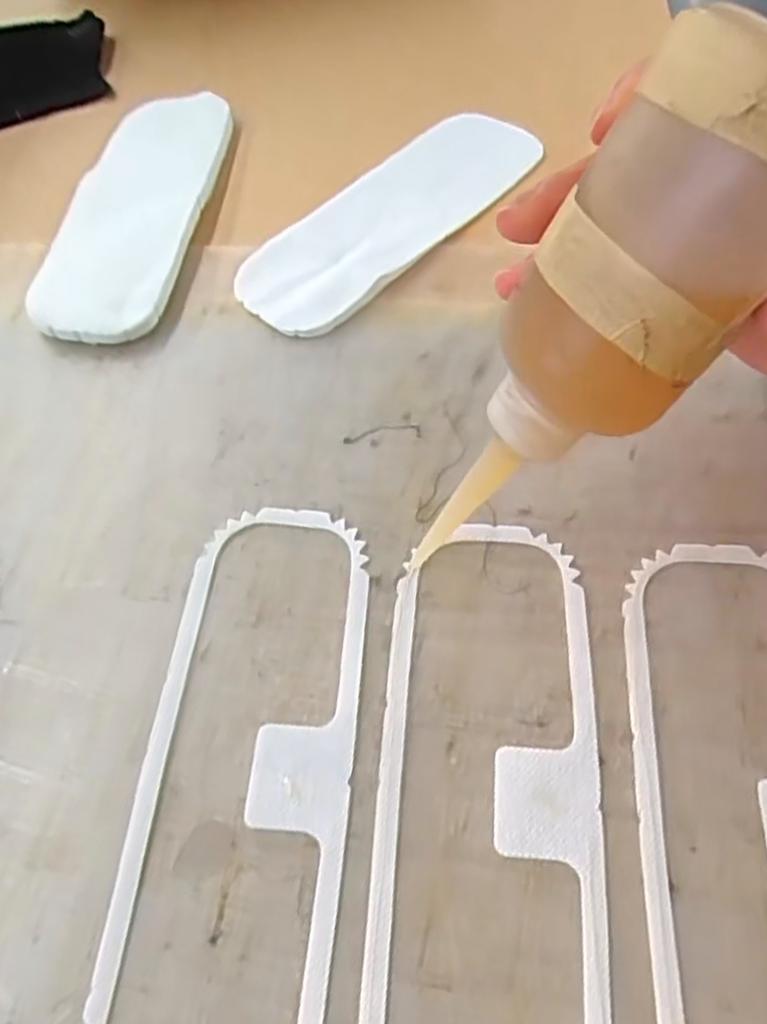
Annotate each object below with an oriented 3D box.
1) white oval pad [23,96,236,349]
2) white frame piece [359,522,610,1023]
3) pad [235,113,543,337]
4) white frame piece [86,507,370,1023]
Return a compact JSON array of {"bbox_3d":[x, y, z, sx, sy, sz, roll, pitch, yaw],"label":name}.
[{"bbox_3d":[-0.127,-0.158,0.383,0.064,0.013,0.183,6,60,6],"label":"white oval pad"},{"bbox_3d":[0.032,0.088,0.228,0.070,0.004,0.193,4,59,5],"label":"white frame piece"},{"bbox_3d":[0.008,-0.154,0.376,0.189,0.008,0.063,-41,66,-20],"label":"pad"},{"bbox_3d":[-0.044,0.082,0.236,0.067,0.004,0.194,3,59,4],"label":"white frame piece"}]

